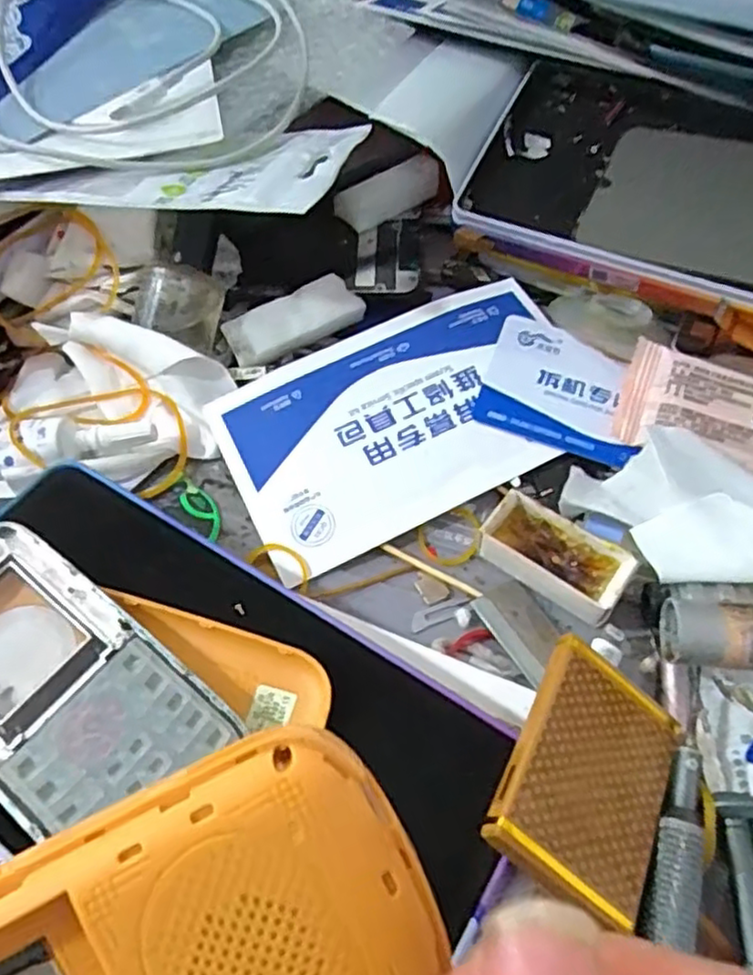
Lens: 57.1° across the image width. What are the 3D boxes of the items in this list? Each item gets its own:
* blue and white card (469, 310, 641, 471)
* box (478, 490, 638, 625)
[{"bbox_3d":[0.071,-0.038,0.263,0.059,0.004,0.052,21,66,12],"label":"blue and white card"},{"bbox_3d":[0.060,0.021,0.231,0.049,0.012,0.019,32,63,20],"label":"box"}]

